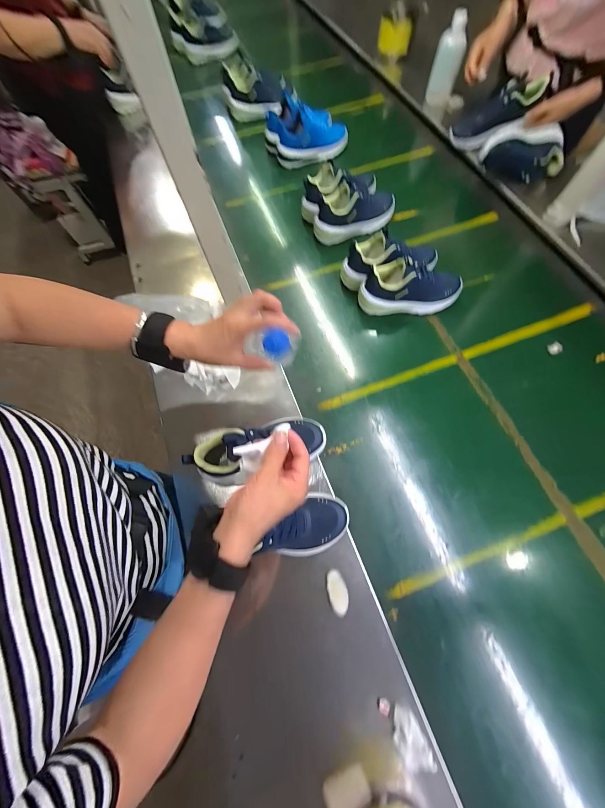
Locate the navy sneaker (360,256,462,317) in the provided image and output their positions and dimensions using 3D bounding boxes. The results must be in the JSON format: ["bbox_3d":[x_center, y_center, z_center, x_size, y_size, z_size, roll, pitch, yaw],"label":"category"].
[{"bbox_3d":[0.243,-0.255,0.605,0.217,0.101,0.072,1,71,2],"label":"navy sneaker"}]

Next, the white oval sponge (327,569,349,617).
[{"bbox_3d":[0.055,0.292,0.427,0.030,0.015,0.057,-11,68,0],"label":"white oval sponge"}]

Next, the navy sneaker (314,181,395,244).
[{"bbox_3d":[0.135,-0.487,0.697,0.215,0.098,0.083,-16,68,-2],"label":"navy sneaker"}]

